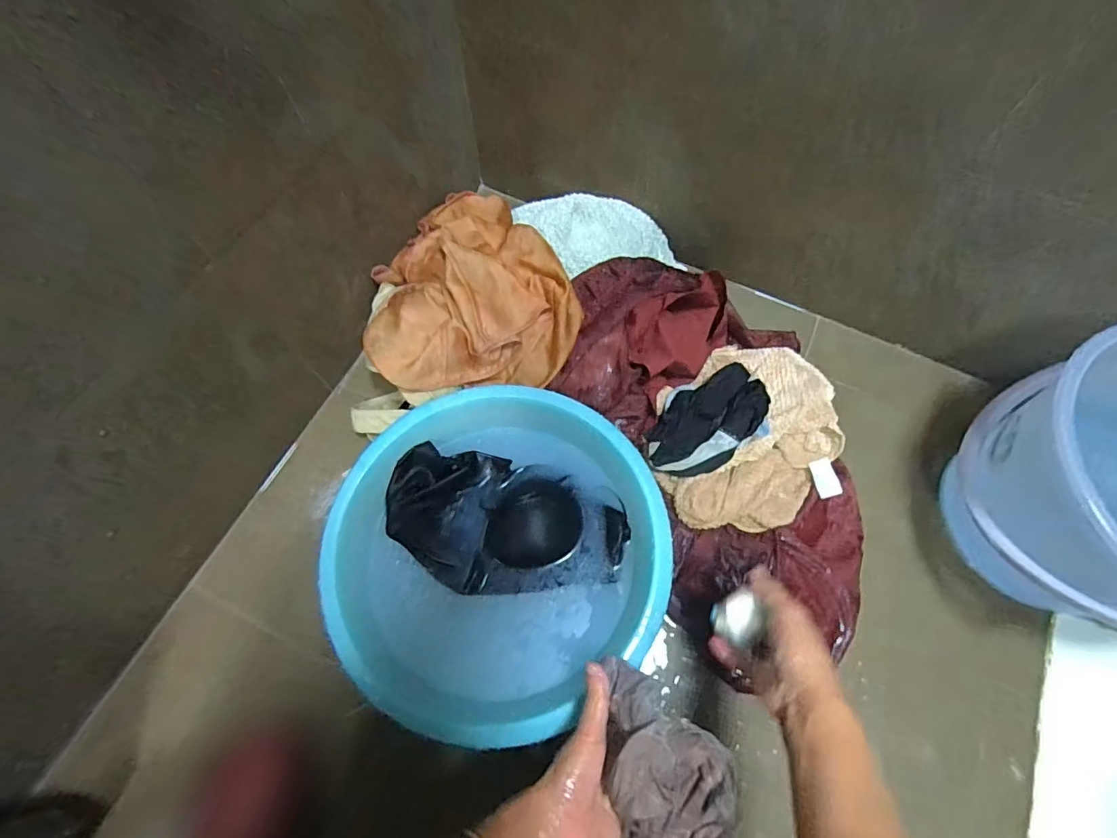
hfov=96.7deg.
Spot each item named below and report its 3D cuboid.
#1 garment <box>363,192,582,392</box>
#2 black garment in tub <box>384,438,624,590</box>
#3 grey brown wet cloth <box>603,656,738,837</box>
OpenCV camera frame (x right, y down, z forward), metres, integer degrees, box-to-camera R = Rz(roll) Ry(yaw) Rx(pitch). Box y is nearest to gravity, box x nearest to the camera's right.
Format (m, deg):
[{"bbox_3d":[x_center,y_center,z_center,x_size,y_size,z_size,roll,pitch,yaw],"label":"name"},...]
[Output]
[{"bbox_3d":[-0.111,-0.174,0.623,0.233,0.085,0.276,-10,67,-5],"label":"garment"},{"bbox_3d":[-0.058,0.118,0.548,0.264,0.033,0.149,13,67,5],"label":"black garment in tub"},{"bbox_3d":[0.088,0.284,0.381,0.096,0.063,0.171,1,67,0],"label":"grey brown wet cloth"}]

